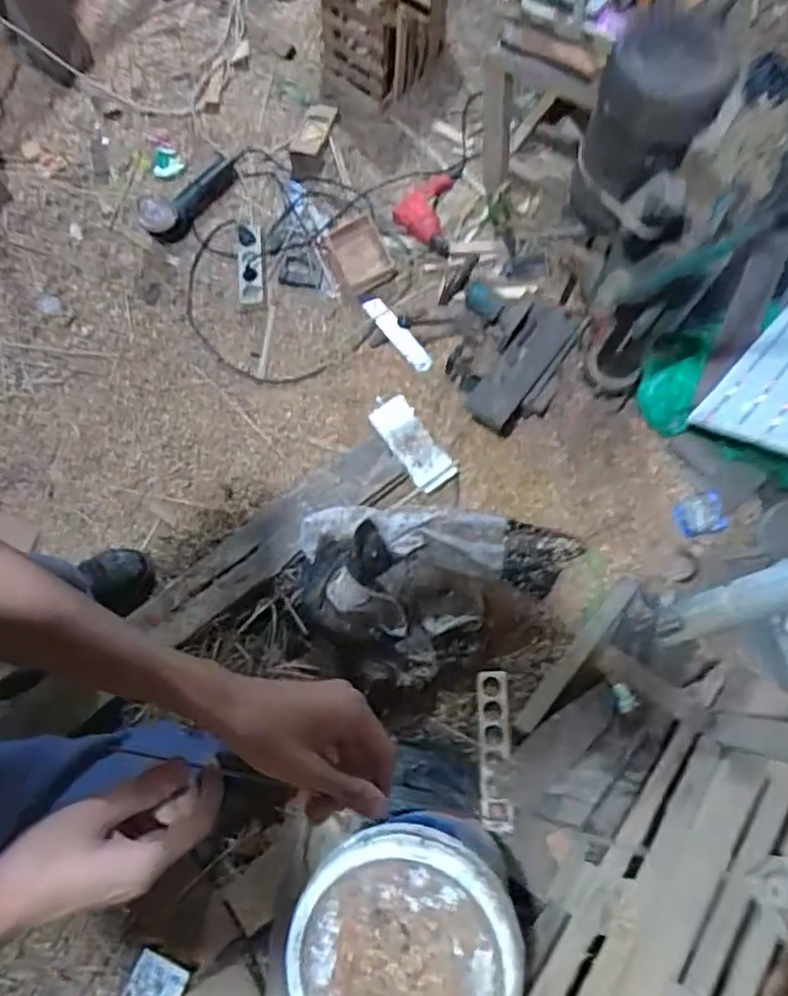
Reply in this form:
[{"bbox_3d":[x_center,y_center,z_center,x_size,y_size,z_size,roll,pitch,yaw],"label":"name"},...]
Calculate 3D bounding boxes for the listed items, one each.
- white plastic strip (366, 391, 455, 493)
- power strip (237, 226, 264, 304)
[{"bbox_3d":[0.031,-0.121,1.313,0.087,0.031,0.222,-31,76,-9],"label":"white plastic strip"},{"bbox_3d":[-0.330,-0.539,1.475,0.059,0.042,0.201,-5,73,-2],"label":"power strip"}]

